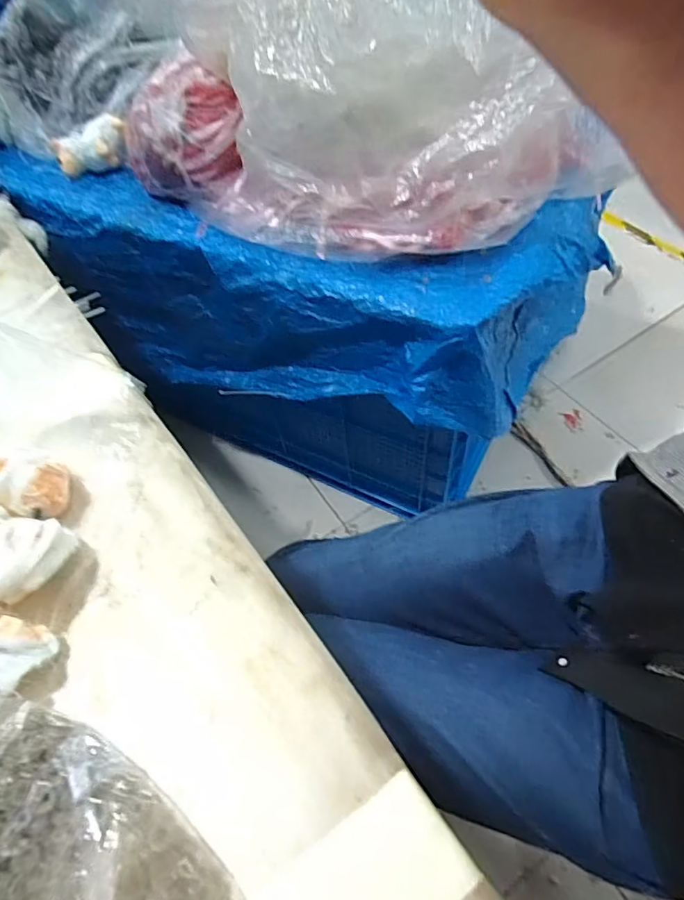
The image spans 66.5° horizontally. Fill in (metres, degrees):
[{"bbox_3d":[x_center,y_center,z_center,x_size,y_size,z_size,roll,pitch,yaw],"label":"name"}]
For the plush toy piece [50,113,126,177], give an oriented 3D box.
[{"bbox_3d":[-0.416,-0.503,0.873,0.122,0.067,0.079,-18,56,-6],"label":"plush toy piece"}]

